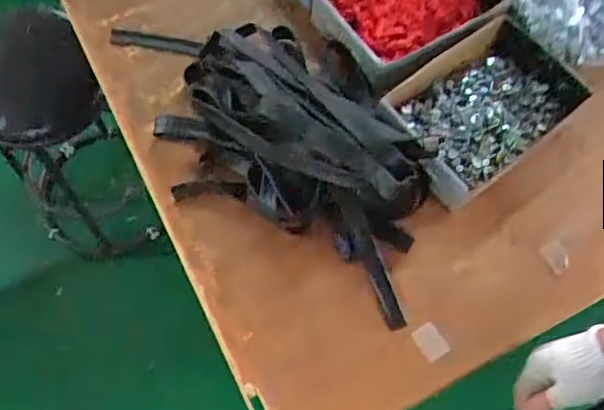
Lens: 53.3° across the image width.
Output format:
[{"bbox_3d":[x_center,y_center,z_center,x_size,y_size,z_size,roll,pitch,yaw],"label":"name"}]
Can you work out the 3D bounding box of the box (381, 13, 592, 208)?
[{"bbox_3d":[0.244,-0.133,0.782,0.261,0.063,0.164,-33,71,-15],"label":"box"}]

